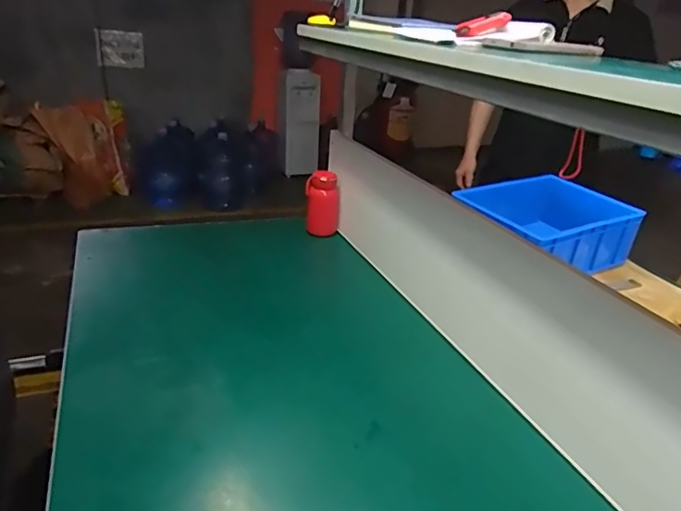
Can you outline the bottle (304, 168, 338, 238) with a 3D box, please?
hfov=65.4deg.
[{"bbox_3d":[-0.042,-0.113,1.235,0.079,0.146,0.061,5,25,0],"label":"bottle"}]

